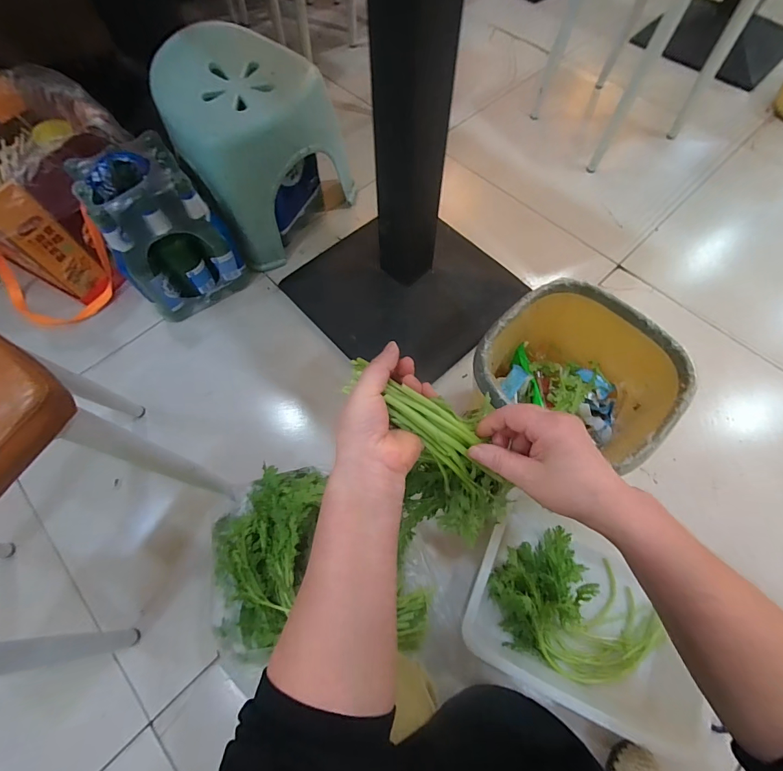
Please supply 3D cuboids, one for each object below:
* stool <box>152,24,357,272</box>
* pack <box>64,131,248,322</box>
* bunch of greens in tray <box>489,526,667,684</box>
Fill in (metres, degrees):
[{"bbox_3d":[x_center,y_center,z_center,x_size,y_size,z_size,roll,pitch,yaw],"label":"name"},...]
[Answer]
[{"bbox_3d":[-0.296,-0.486,0.825,0.273,0.309,0.303,34,70,14],"label":"stool"},{"bbox_3d":[-0.440,-0.299,0.767,0.197,0.259,0.180,-33,70,-14],"label":"pack"},{"bbox_3d":[0.273,0.340,0.582,0.235,0.072,0.189,39,72,16],"label":"bunch of greens in tray"}]

